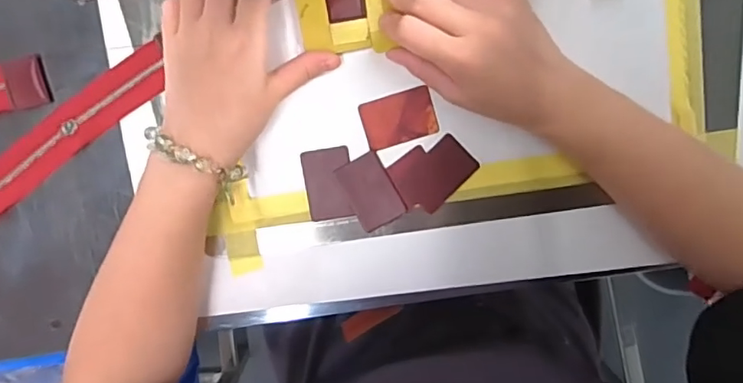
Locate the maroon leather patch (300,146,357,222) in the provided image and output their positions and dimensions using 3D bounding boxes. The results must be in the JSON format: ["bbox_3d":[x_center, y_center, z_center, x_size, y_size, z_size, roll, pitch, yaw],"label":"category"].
[{"bbox_3d":[-0.031,-0.005,0.395,0.033,0.004,0.052,-8,98,0],"label":"maroon leather patch"}]

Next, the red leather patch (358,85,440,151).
[{"bbox_3d":[0.020,-0.052,0.386,0.051,0.004,0.034,-17,98,1],"label":"red leather patch"}]

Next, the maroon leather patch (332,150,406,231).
[{"bbox_3d":[0.000,0.000,0.396,0.034,0.004,0.052,-28,97,2],"label":"maroon leather patch"}]

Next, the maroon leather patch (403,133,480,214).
[{"bbox_3d":[0.051,-0.013,0.394,0.034,0.004,0.050,45,94,-6],"label":"maroon leather patch"}]

